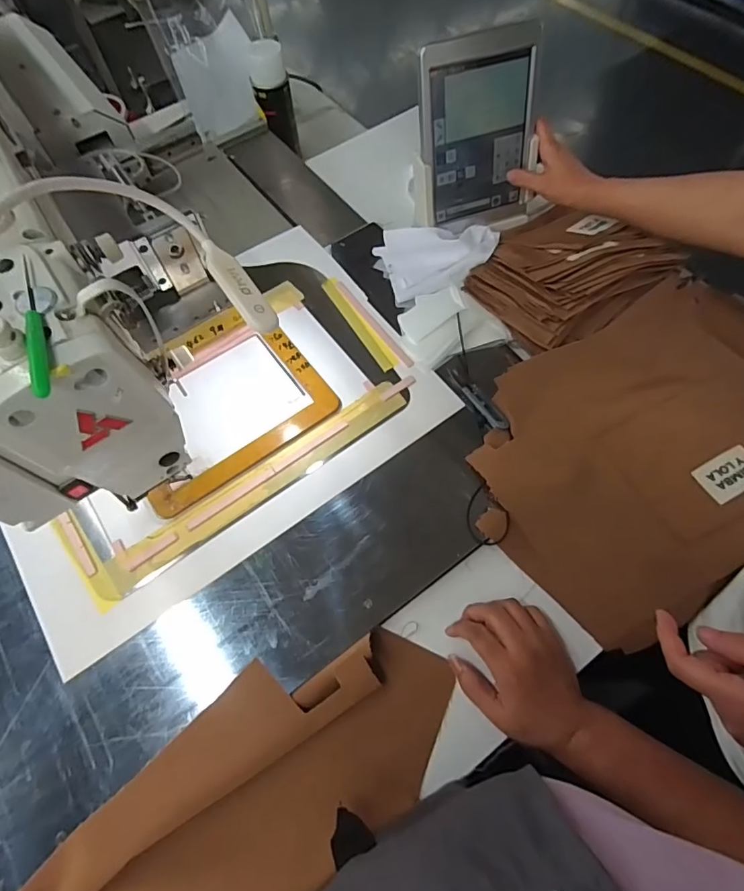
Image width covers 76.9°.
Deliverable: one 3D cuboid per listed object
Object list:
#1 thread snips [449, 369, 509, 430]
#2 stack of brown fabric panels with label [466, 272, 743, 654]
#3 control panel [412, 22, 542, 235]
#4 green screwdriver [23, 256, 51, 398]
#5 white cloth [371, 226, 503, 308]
[{"bbox_3d":[0.125,-0.055,0.558,0.025,0.008,0.097,-24,67,-9],"label":"thread snips"},{"bbox_3d":[0.308,-0.005,0.509,0.391,0.031,0.292,-36,71,-1],"label":"stack of brown fabric panels with label"},{"bbox_3d":[0.126,-0.380,0.586,0.150,0.208,0.040,-16,49,-10],"label":"control panel"},{"bbox_3d":[-0.212,-0.079,0.294,0.008,0.008,0.119,-21,67,-8],"label":"green screwdriver"},{"bbox_3d":[0.095,-0.256,0.638,0.158,0.048,0.101,-16,67,-6],"label":"white cloth"}]

